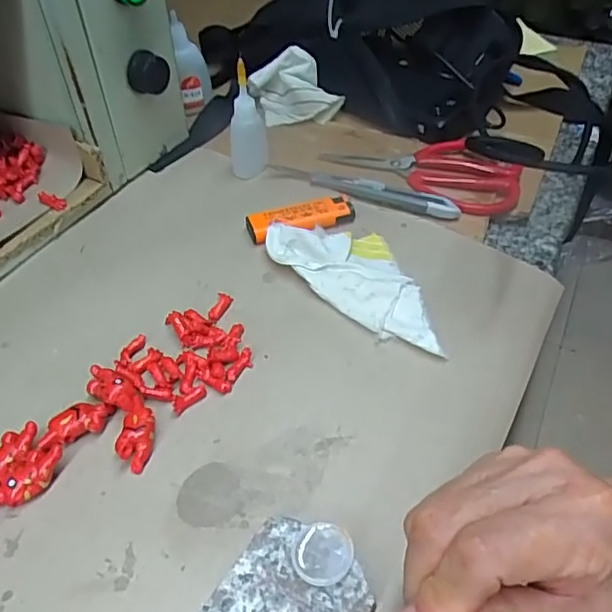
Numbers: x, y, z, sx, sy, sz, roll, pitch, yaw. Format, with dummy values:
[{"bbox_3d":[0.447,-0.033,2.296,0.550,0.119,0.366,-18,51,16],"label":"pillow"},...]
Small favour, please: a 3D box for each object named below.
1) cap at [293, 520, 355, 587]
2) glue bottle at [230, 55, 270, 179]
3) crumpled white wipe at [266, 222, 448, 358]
[{"bbox_3d":[0.007,0.110,0.258,0.026,0.005,0.026,-2,46,2],"label":"cap"},{"bbox_3d":[-0.047,-0.144,0.452,0.029,0.081,0.025,-7,47,-4],"label":"glue bottle"},{"bbox_3d":[0.041,-0.025,0.396,0.143,0.022,0.070,35,57,30],"label":"crumpled white wipe"}]

